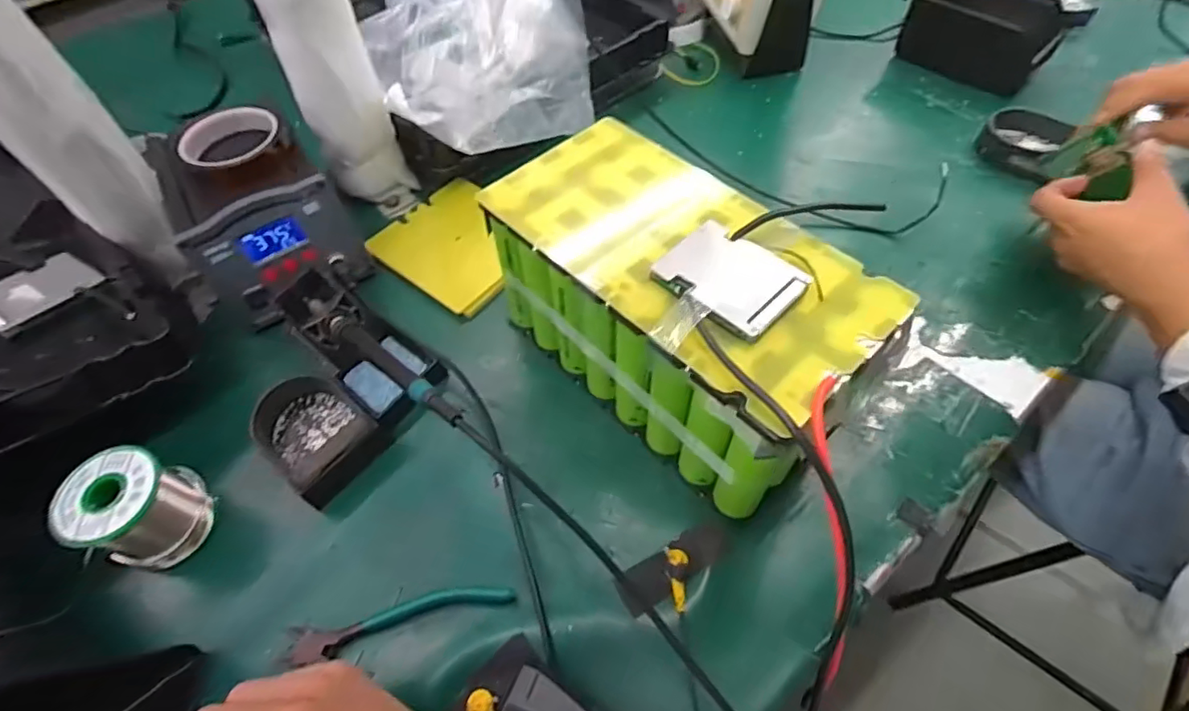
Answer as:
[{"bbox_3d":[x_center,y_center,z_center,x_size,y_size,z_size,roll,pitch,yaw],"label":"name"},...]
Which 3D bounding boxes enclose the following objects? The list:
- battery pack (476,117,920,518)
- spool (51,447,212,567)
[{"bbox_3d":[0.057,-0.039,0.436,0.140,0.145,0.273,-39,65,-20],"label":"battery pack"},{"bbox_3d":[-0.326,0.108,0.415,0.067,0.071,0.067,-1,58,1],"label":"spool"}]

